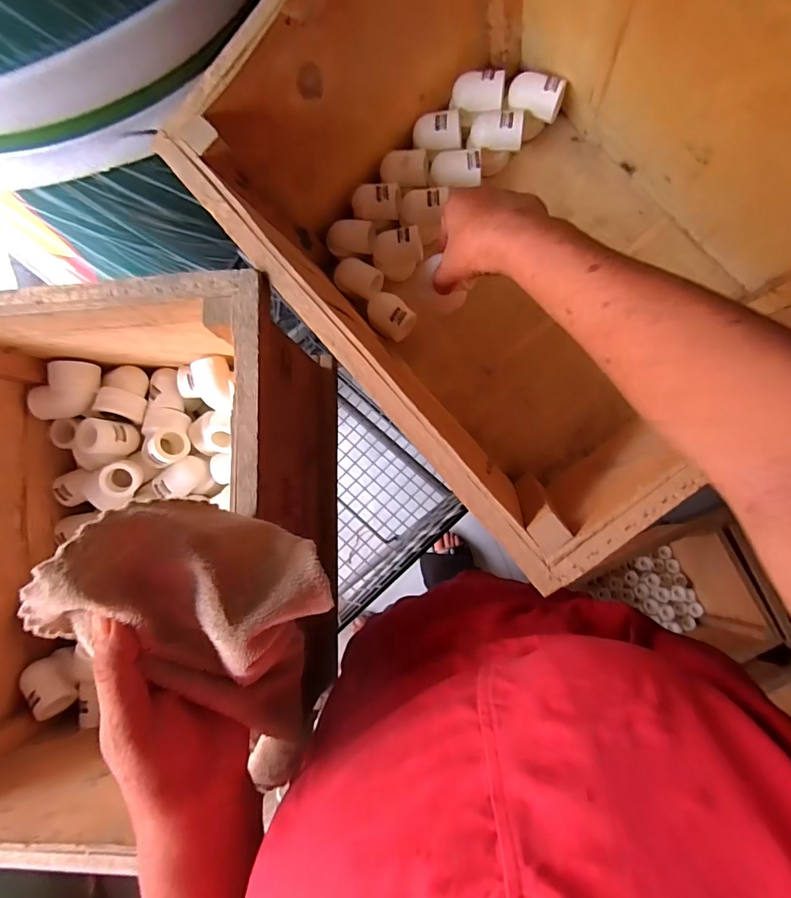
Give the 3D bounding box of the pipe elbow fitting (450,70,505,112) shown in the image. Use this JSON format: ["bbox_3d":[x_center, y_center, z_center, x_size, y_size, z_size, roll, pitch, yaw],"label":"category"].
[{"bbox_3d":[0.087,-0.376,0.488,0.056,0.033,0.031,9,37,18],"label":"pipe elbow fitting"}]

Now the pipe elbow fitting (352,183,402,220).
[{"bbox_3d":[-0.020,-0.271,0.501,0.052,0.028,0.036,-1,79,0],"label":"pipe elbow fitting"}]

